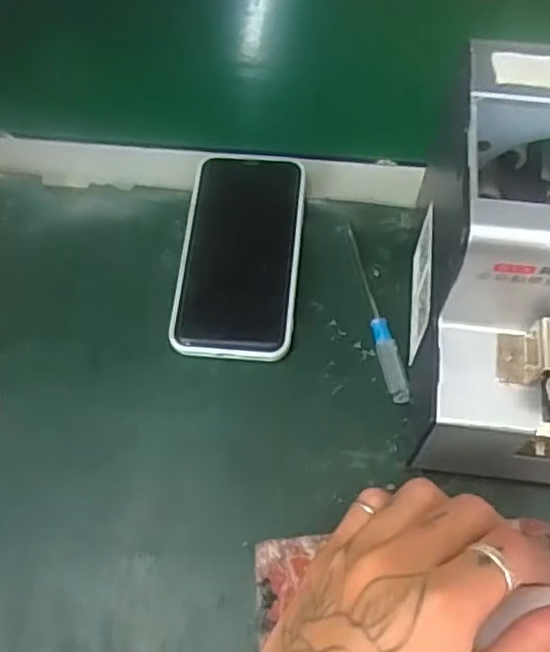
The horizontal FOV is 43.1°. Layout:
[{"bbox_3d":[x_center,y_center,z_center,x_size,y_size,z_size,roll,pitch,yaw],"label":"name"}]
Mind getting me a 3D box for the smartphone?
[{"bbox_3d":[-0.022,-0.047,0.443,0.074,0.016,0.142,4,61,4],"label":"smartphone"}]

